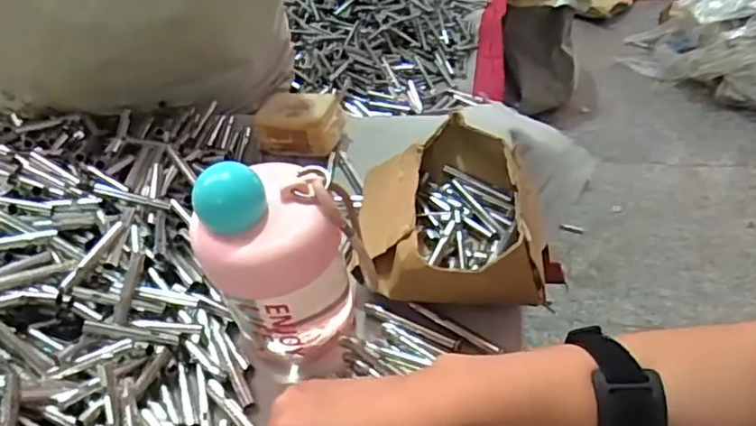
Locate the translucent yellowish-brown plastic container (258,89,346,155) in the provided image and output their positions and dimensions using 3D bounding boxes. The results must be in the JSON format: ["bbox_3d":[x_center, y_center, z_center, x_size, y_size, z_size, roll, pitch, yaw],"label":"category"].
[{"bbox_3d":[-0.079,-0.090,0.601,0.086,0.037,0.061,13,47,21],"label":"translucent yellowish-brown plastic container"}]

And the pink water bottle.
[{"bbox_3d":[-0.063,0.037,0.404,0.092,0.151,0.078,-20,45,-13],"label":"pink water bottle"}]

